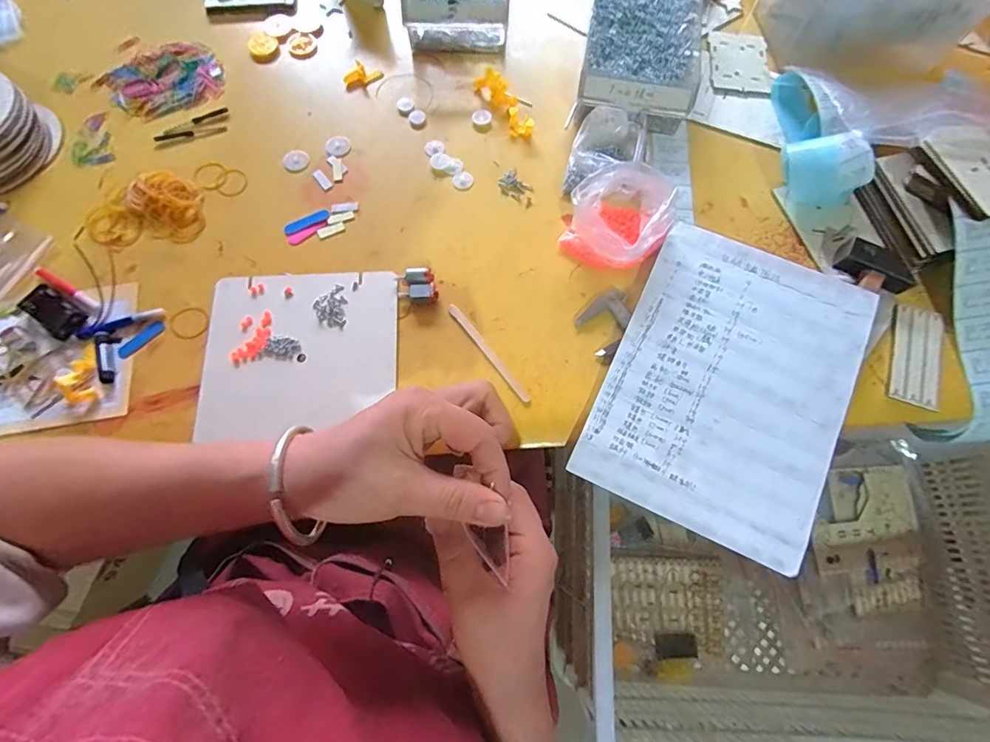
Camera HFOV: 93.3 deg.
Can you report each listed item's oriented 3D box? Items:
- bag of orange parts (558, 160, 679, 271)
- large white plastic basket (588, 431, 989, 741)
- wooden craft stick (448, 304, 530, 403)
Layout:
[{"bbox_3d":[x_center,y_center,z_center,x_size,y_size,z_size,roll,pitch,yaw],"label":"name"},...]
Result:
[{"bbox_3d":[0.126,-0.156,0.462,0.091,0.060,0.102,35,74,10],"label":"bag of orange parts"},{"bbox_3d":[0.407,0.256,0.600,0.617,0.321,0.366,2,71,0],"label":"large white plastic basket"},{"bbox_3d":[-0.007,-0.018,0.444,0.009,0.005,0.120,-36,75,-12],"label":"wooden craft stick"}]

